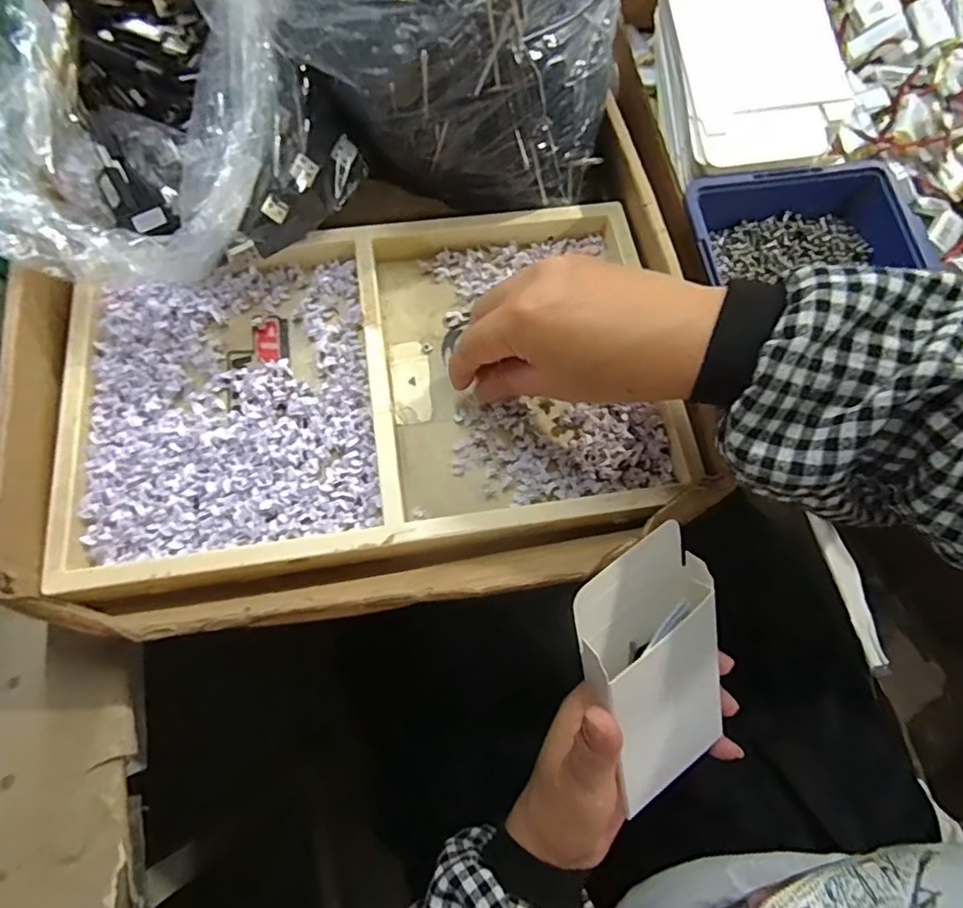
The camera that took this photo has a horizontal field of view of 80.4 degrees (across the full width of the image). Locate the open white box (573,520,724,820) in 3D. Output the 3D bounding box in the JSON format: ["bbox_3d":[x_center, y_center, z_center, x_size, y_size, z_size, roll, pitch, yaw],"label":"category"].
[{"bbox_3d":[0.086,0.106,0.268,0.070,0.020,0.136,-24,109,-22],"label":"open white box"}]

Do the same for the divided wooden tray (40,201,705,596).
[{"bbox_3d":[-0.060,-0.043,0.321,0.316,0.030,0.189,-9,71,-5],"label":"divided wooden tray"}]

